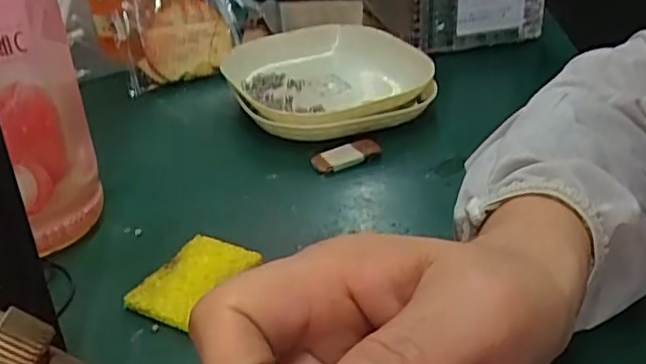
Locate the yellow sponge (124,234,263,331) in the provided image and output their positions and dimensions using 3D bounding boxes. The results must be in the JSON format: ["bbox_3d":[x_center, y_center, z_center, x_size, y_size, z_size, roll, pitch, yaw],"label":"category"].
[{"bbox_3d":[-0.061,0.047,0.298,0.034,0.011,0.055,16,35,25],"label":"yellow sponge"}]

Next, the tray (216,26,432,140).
[{"bbox_3d":[0.006,-0.081,0.475,0.150,0.037,0.176,-9,32,-13],"label":"tray"}]

